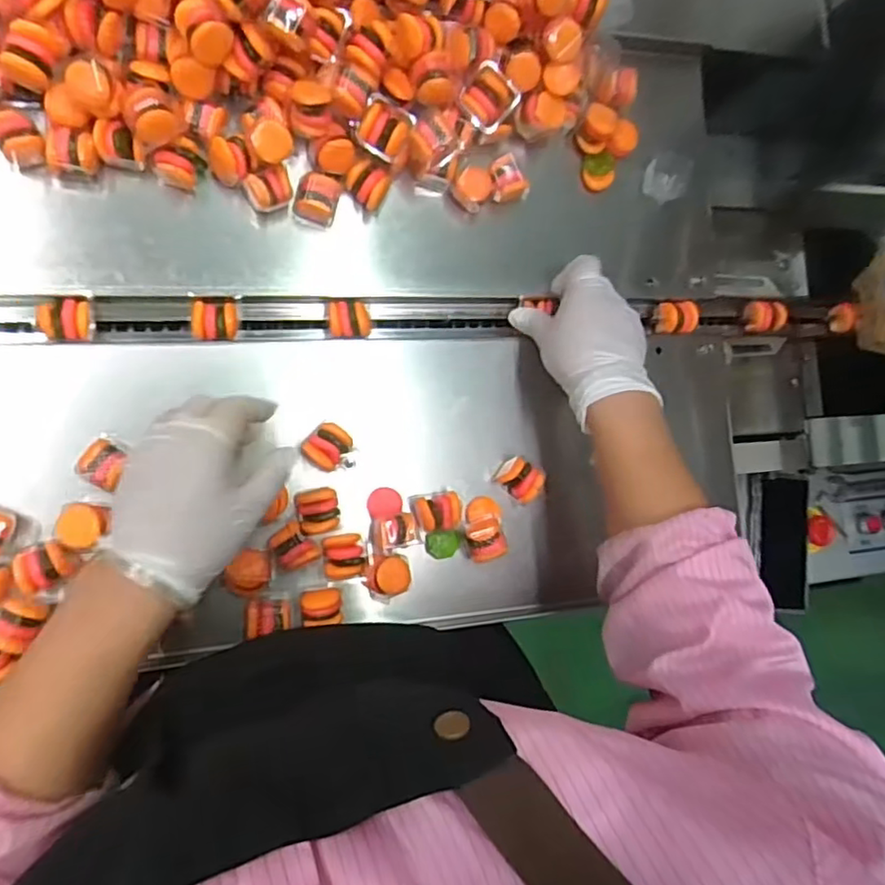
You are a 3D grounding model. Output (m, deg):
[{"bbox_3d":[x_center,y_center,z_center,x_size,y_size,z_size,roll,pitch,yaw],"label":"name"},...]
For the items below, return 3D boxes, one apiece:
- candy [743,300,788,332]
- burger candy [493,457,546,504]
[{"bbox_3d":[0.318,-0.122,0.637,0.036,0.025,0.030,4,84,-6],"label":"candy"},{"bbox_3d":[0.064,0.030,0.532,0.036,0.030,0.028,39,82,-1],"label":"burger candy"}]

